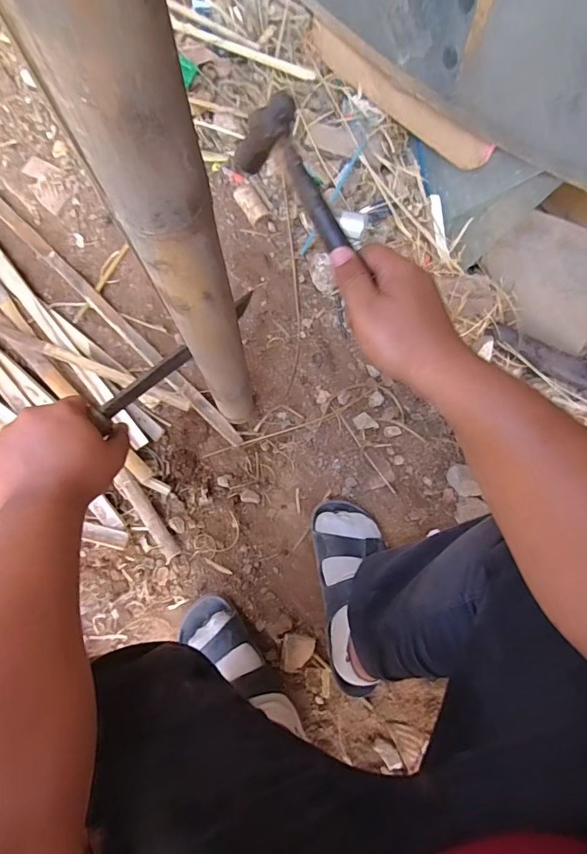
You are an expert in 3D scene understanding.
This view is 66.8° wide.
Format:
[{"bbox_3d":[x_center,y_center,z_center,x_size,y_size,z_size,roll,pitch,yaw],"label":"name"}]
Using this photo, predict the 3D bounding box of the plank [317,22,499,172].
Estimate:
[{"bbox_3d":[0.161,-0.558,0.737,0.020,0.064,0.441,-33,67,-6],"label":"plank"}]

